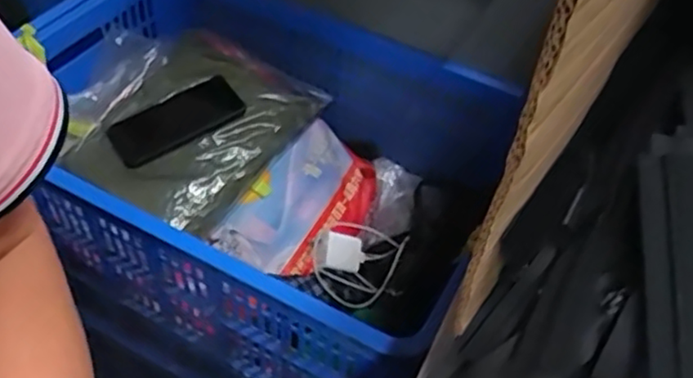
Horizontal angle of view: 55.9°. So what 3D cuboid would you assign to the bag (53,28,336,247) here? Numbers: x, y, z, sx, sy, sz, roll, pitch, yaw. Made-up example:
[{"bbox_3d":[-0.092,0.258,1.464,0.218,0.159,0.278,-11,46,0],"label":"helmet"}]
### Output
[{"bbox_3d":[-0.206,-0.085,0.903,0.244,0.086,0.272,26,50,18],"label":"bag"}]

